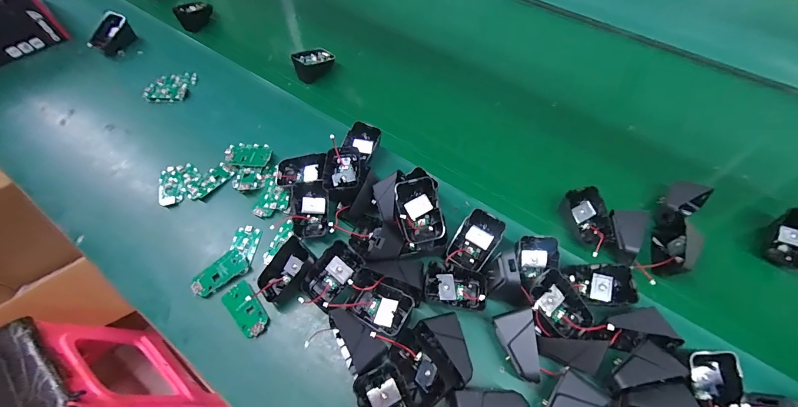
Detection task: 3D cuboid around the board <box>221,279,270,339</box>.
[{"bbox_3d":[-0.169,0.117,0.376,0.030,0.009,0.061,-40,65,-18],"label":"board"}]

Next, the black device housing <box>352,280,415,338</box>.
[{"bbox_3d":[-0.018,0.108,0.355,0.060,0.024,0.044,21,63,15],"label":"black device housing"}]

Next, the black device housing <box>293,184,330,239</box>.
[{"bbox_3d":[-0.110,0.008,0.419,0.045,0.029,0.062,1,60,4],"label":"black device housing"}]

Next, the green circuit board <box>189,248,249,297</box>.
[{"bbox_3d":[-0.210,0.081,0.397,0.061,0.008,0.032,-37,64,-17],"label":"green circuit board"}]

